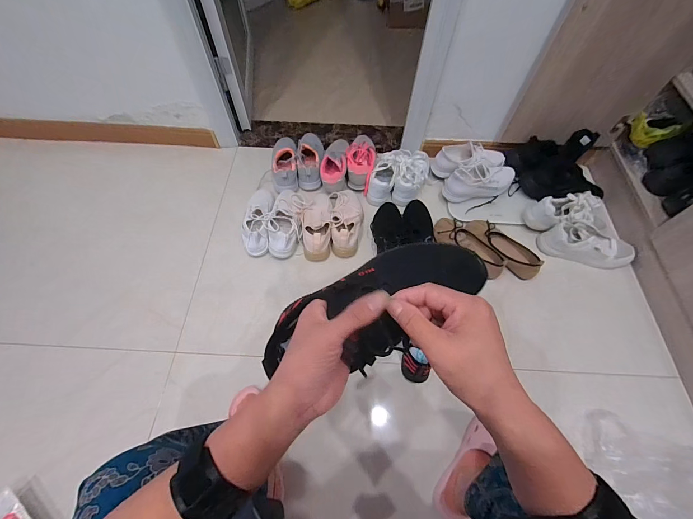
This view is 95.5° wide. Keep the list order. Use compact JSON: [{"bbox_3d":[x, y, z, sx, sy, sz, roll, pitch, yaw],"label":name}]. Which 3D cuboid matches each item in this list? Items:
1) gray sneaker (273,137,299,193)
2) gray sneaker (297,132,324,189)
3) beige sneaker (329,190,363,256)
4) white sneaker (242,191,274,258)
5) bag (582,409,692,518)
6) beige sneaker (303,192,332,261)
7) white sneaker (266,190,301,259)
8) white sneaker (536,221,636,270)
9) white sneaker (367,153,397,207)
[{"bbox_3d":[-0.214,-0.345,1.095,0.092,0.098,0.240,-7,61,-5],"label":"gray sneaker"},{"bbox_3d":[-0.124,-0.366,1.104,0.084,0.107,0.236,0,61,-1],"label":"gray sneaker"},{"bbox_3d":[-0.001,-0.121,0.982,0.104,0.085,0.234,2,61,0],"label":"beige sneaker"},{"bbox_3d":[-0.274,-0.137,0.991,0.086,0.076,0.264,-2,61,-2],"label":"white sneaker"},{"bbox_3d":[0.658,0.464,0.659,0.271,0.102,0.200,34,66,17],"label":"bag"},{"bbox_3d":[-0.091,-0.115,0.979,0.090,0.078,0.240,-4,61,-3],"label":"beige sneaker"},{"bbox_3d":[-0.188,-0.125,0.982,0.091,0.086,0.244,4,61,1],"label":"white sneaker"},{"bbox_3d":[0.733,-0.035,0.946,0.268,0.082,0.098,15,62,8],"label":"white sneaker"},{"bbox_3d":[0.128,-0.285,1.070,0.080,0.087,0.212,13,61,6],"label":"white sneaker"}]

